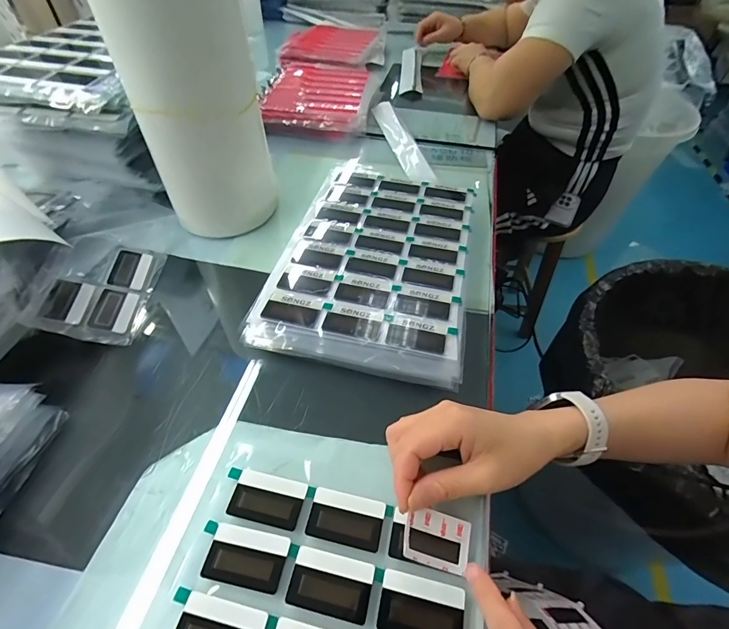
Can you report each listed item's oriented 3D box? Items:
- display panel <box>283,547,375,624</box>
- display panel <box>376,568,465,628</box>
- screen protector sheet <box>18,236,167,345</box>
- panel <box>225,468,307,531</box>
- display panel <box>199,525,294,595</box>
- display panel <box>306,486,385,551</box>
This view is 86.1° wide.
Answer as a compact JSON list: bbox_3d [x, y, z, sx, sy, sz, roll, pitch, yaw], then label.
[{"bbox_3d":[-0.023,0.181,0.262,0.054,0.004,0.034,11,50,7],"label":"display panel"},{"bbox_3d":[0.037,0.192,0.255,0.054,0.004,0.033,11,50,7],"label":"display panel"},{"bbox_3d":[-0.281,-0.031,0.420,0.092,0.015,0.139,16,46,-23],"label":"screen protector sheet"},{"bbox_3d":[-0.073,0.140,0.297,0.054,0.004,0.033,11,50,7],"label":"panel"},{"bbox_3d":[-0.082,0.169,0.271,0.054,0.004,0.033,10,50,6],"label":"display panel"},{"bbox_3d":[-0.013,0.151,0.289,0.054,0.004,0.033,11,50,7],"label":"display panel"}]

